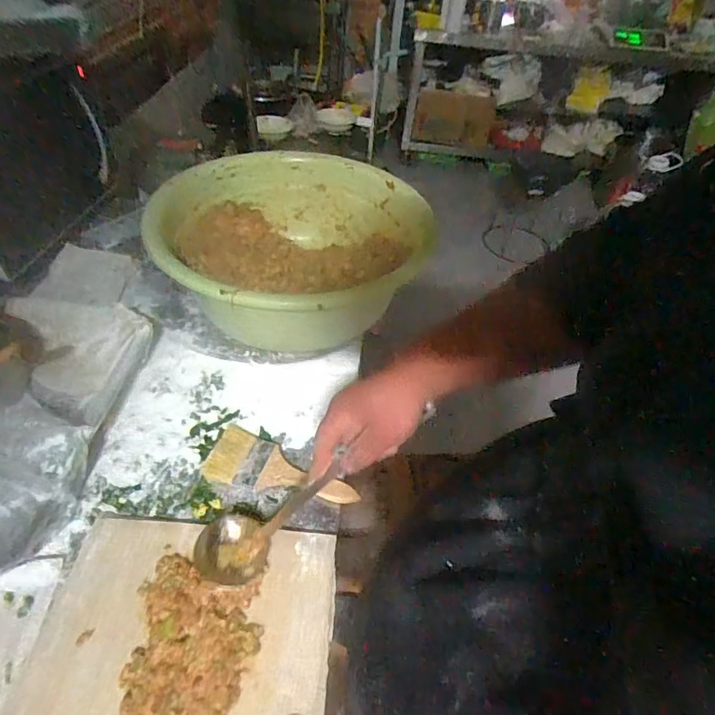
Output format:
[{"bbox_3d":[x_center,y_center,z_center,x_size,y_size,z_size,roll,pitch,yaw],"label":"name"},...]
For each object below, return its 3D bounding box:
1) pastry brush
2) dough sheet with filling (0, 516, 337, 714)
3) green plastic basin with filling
[{"bbox_3d":[-0.095,0.141,0.607,0.191,0.015,0.077,16,47,8],"label":"pastry brush"},{"bbox_3d":[-0.174,0.279,0.472,0.287,0.026,0.229,6,46,-1],"label":"dough sheet with filling"},{"bbox_3d":[-0.118,-0.178,0.804,0.406,0.151,0.421,3,46,-4],"label":"green plastic basin with filling"}]

